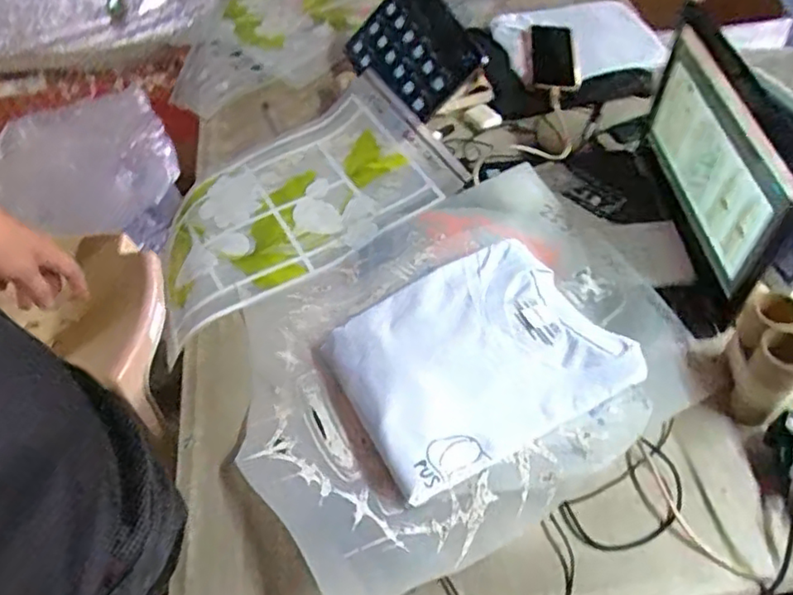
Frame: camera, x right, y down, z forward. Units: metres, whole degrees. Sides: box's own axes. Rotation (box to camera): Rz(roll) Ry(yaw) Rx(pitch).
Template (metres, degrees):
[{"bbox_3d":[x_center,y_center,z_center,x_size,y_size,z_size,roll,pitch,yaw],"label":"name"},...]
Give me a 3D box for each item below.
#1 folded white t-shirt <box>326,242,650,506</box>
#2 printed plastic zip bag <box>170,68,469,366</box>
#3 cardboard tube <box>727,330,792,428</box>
[{"bbox_3d":[0.077,0.059,0.633,0.255,0.043,0.207,-25,54,-16],"label":"folded white t-shirt"},{"bbox_3d":[-0.147,-0.123,0.839,0.416,0.053,0.264,-34,56,-11],"label":"printed plastic zip bag"},{"bbox_3d":[0.347,0.071,0.583,0.046,0.096,0.048,-2,52,2],"label":"cardboard tube"}]

